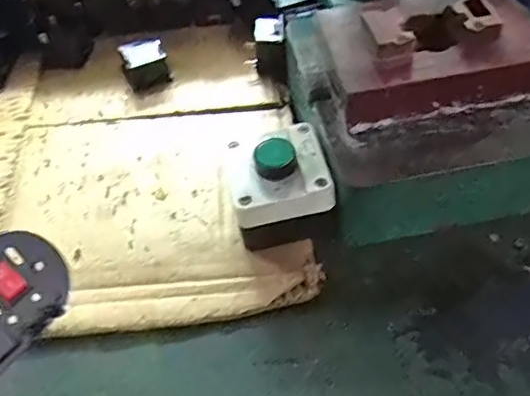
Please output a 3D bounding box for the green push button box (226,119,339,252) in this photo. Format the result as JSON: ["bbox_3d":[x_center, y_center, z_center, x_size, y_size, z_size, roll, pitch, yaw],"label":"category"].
[{"bbox_3d":[0.010,-0.007,0.401,0.068,0.063,0.078,-11,52,-5],"label":"green push button box"}]

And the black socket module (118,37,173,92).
[{"bbox_3d":[-0.110,-0.124,0.515,0.038,0.037,0.031,-22,54,-13],"label":"black socket module"}]

